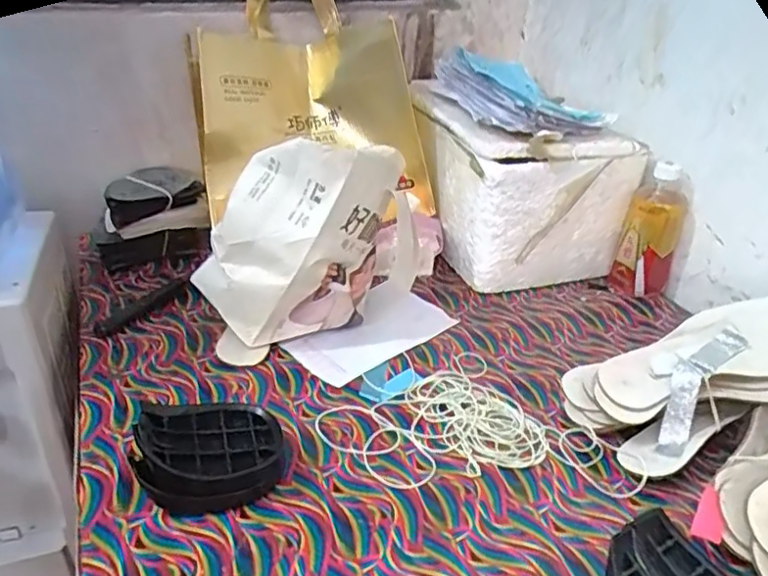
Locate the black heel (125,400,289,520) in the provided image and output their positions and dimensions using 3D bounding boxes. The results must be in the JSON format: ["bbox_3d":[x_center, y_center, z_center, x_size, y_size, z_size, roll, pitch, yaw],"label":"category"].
[{"bbox_3d":[-0.148,0.140,0.522,0.119,0.052,0.091,-8,32,-17],"label":"black heel"}]

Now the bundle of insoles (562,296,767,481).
[{"bbox_3d":[0.334,0.084,0.609,0.291,0.060,0.136,-20,35,-10],"label":"bundle of insoles"}]

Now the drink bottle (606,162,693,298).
[{"bbox_3d":[0.367,-0.078,0.820,0.079,0.170,0.084,18,34,24],"label":"drink bottle"}]

